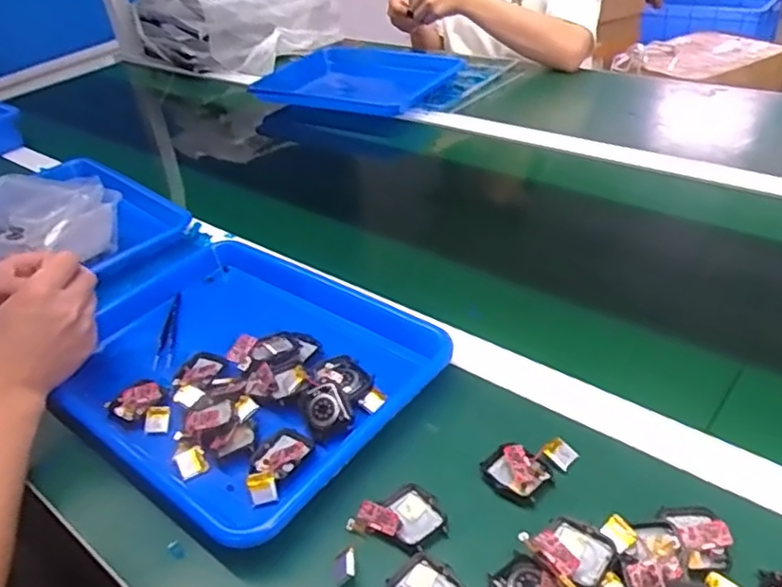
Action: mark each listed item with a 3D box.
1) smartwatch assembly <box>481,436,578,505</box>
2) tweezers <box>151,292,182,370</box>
[{"bbox_3d":[0.102,0.124,0.482,0.064,0.013,0.045,-31,42,-27],"label":"smartwatch assembly"},{"bbox_3d":[-0.223,0.036,0.655,0.014,0.011,0.124,-11,37,-3],"label":"tweezers"}]

